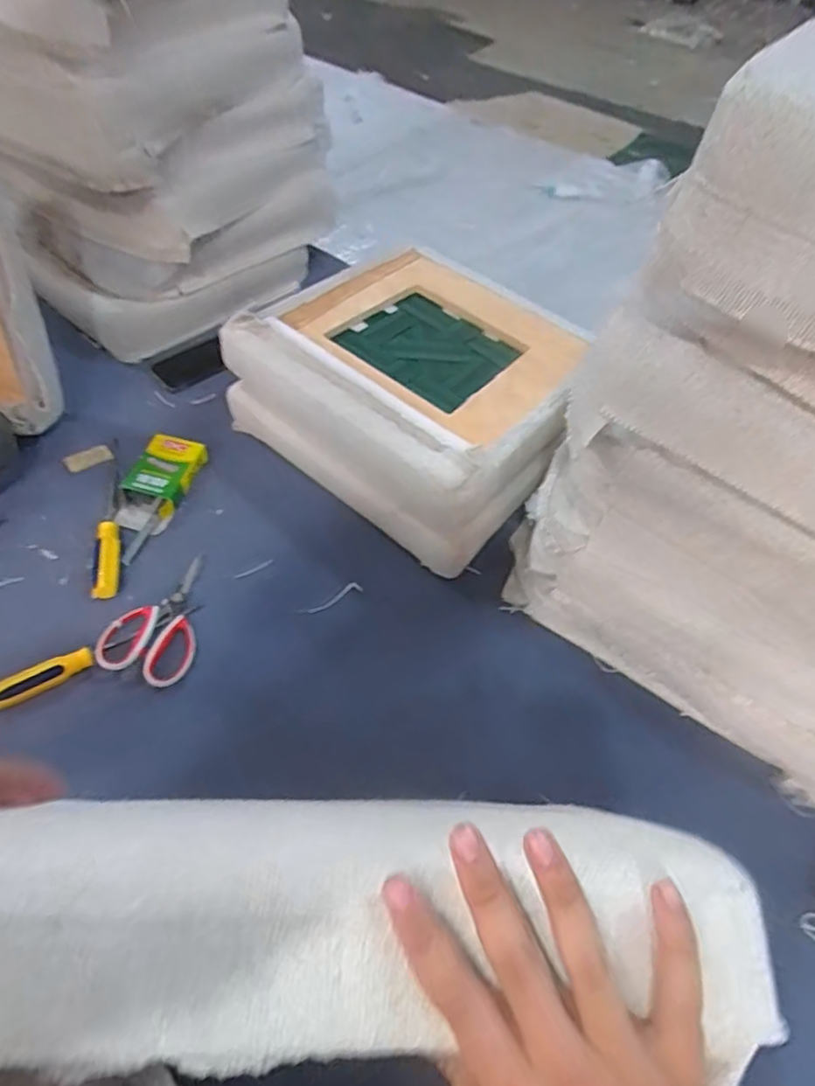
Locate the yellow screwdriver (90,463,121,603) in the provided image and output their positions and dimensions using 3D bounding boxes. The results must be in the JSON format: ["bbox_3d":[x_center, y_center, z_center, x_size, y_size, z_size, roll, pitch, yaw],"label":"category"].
[{"bbox_3d":[-0.418,-0.027,0.873,0.037,0.031,0.232,-9,55,-11],"label":"yellow screwdriver"}]

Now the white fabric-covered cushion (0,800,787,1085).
[{"bbox_3d":[-0.059,0.179,0.281,0.422,0.056,0.109,-2,54,-3],"label":"white fabric-covered cushion"}]

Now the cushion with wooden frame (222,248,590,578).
[{"bbox_3d":[0.021,-0.241,0.965,0.456,0.165,0.410,36,59,20],"label":"cushion with wooden frame"}]

